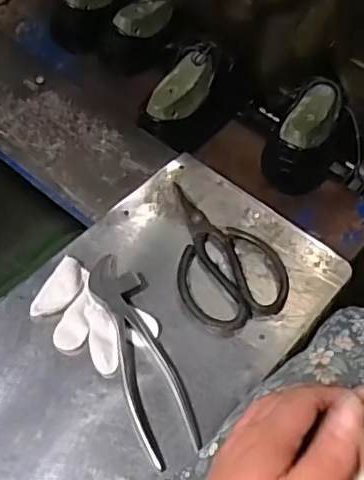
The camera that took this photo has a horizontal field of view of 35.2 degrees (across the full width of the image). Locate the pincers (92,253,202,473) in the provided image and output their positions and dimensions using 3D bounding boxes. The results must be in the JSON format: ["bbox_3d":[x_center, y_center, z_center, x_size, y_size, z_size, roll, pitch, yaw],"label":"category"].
[{"bbox_3d":[-0.036,0.094,0.500,0.049,0.012,0.193,-17,60,-12],"label":"pincers"}]

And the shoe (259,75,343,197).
[{"bbox_3d":[0.148,-0.124,0.684,0.077,0.076,0.118,20,60,10],"label":"shoe"}]

